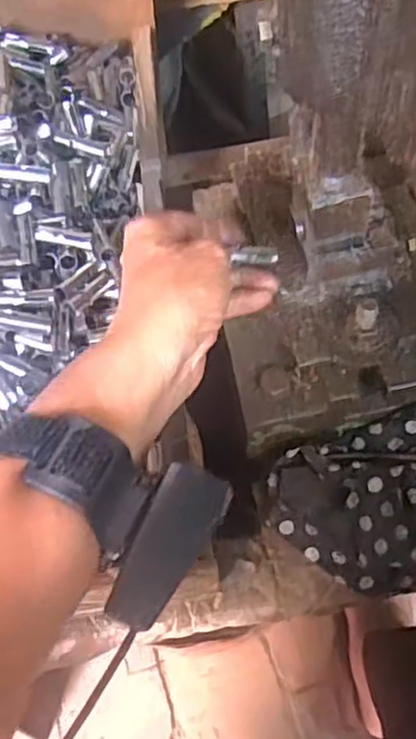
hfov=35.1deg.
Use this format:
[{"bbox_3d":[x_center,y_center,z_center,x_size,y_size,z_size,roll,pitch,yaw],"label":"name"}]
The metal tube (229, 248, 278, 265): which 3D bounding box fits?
[{"bbox_3d":[0.029,-0.069,0.399,0.027,0.005,0.008,-2,59,1],"label":"metal tube"}]

